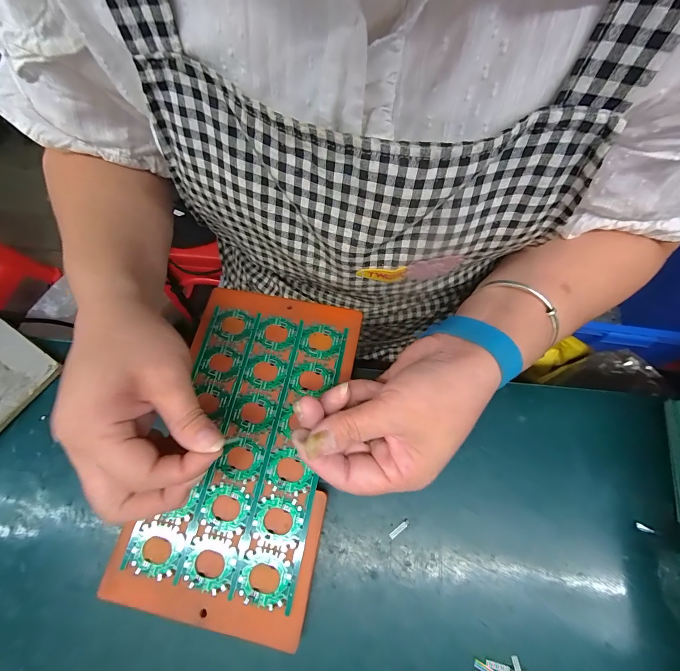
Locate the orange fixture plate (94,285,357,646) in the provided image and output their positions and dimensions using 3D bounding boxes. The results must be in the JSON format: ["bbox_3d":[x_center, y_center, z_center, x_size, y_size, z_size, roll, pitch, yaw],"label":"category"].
[{"bbox_3d":[-0.071,0.078,0.245,0.134,0.015,0.238,12,70,2],"label":"orange fixture plate"}]

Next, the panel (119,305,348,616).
[{"bbox_3d":[-0.071,0.076,0.243,0.118,0.010,0.199,11,73,4],"label":"panel"}]

